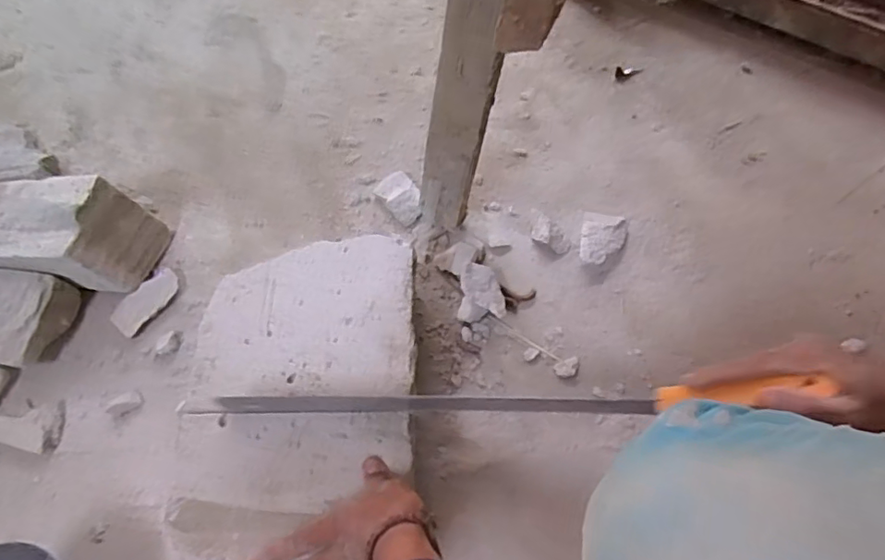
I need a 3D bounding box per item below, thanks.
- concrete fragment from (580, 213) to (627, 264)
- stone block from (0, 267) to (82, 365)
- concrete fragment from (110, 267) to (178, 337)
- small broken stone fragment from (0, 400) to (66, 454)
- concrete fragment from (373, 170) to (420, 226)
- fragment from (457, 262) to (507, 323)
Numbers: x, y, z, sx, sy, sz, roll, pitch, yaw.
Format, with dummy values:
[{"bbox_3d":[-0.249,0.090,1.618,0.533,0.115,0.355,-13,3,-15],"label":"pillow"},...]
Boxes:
[{"bbox_3d":[0.201,-0.051,0.713,0.058,0.015,0.076,12,64,2],"label":"concrete fragment"},{"bbox_3d":[-0.476,0.040,0.621,0.129,0.053,0.097,10,64,1],"label":"stone block"},{"bbox_3d":[-0.335,0.023,0.649,0.034,0.009,0.082,43,72,-8],"label":"concrete fragment"},{"bbox_3d":[-0.423,0.150,0.583,0.063,0.016,0.050,0,65,-3],"label":"small broken stone fragment"},{"bbox_3d":[-0.052,-0.106,0.726,0.043,0.021,0.070,-38,72,-19],"label":"concrete fragment"},{"bbox_3d":[0.045,0.018,0.657,0.050,0.043,0.060,1,64,-3],"label":"fragment"}]

